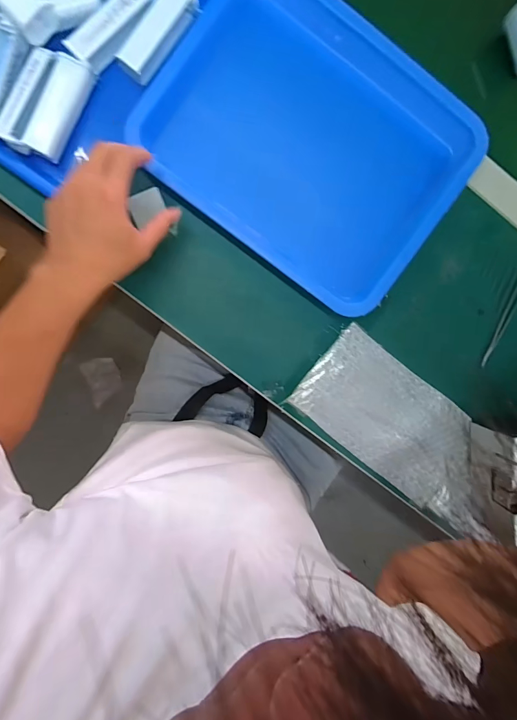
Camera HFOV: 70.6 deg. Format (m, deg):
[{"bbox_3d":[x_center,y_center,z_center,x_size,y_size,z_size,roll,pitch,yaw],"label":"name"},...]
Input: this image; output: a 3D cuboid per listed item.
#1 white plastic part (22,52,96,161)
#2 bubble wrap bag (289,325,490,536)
[{"bbox_3d":[-0.213,-0.268,0.390,0.033,0.023,0.102,25,91,-5],"label":"white plastic part"},{"bbox_3d":[0.179,0.087,0.444,0.267,0.016,0.120,38,90,-5],"label":"bubble wrap bag"}]

